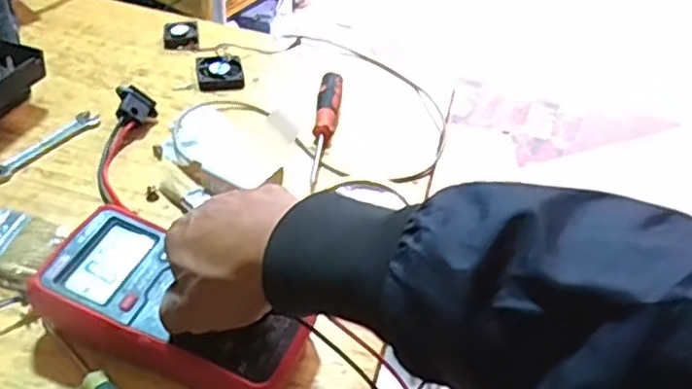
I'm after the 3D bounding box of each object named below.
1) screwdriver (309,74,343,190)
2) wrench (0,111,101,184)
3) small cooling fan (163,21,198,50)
[{"bbox_3d":[-0.020,-0.069,0.667,0.025,0.022,0.171,6,43,-2],"label":"screwdriver"},{"bbox_3d":[-0.284,-0.048,0.627,0.021,0.011,0.120,26,46,19],"label":"wrench"},{"bbox_3d":[-0.195,-0.189,0.778,0.039,0.015,0.048,-1,43,-9],"label":"small cooling fan"}]

